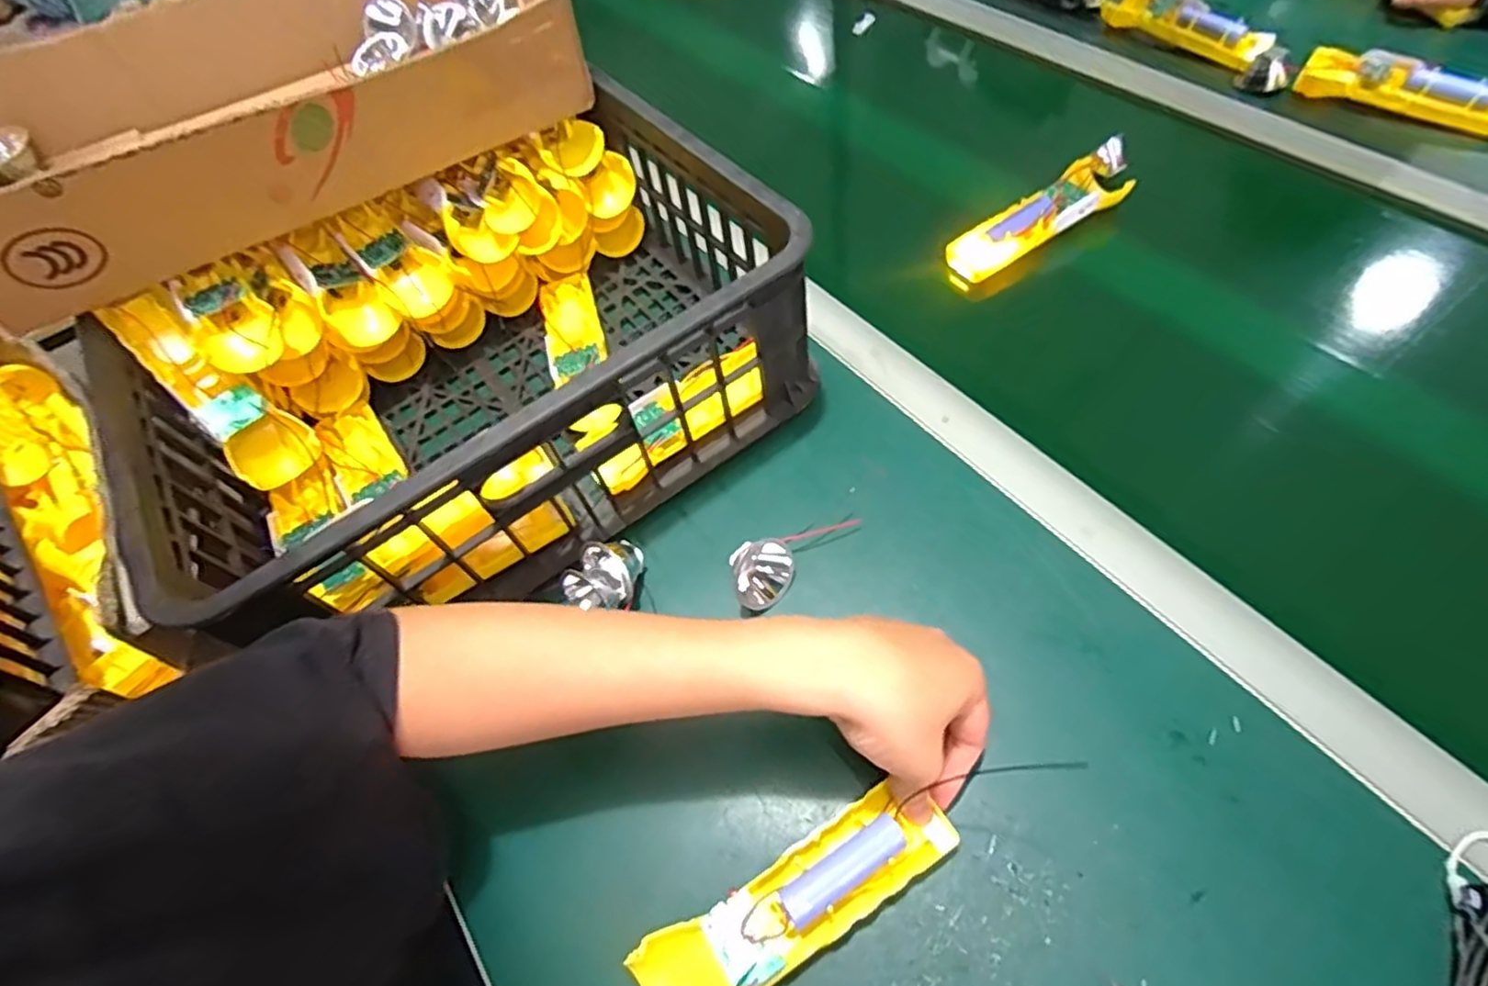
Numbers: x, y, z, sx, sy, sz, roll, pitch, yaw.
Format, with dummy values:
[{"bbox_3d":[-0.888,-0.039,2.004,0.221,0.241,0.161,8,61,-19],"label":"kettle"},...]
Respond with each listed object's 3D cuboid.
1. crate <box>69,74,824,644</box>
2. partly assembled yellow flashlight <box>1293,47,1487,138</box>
[{"bbox_3d":[-0.196,-0.109,0.490,0.400,0.128,0.322,-35,60,-14],"label":"crate"},{"bbox_3d":[0.592,-0.361,0.616,0.165,0.030,0.045,35,68,26],"label":"partly assembled yellow flashlight"}]

